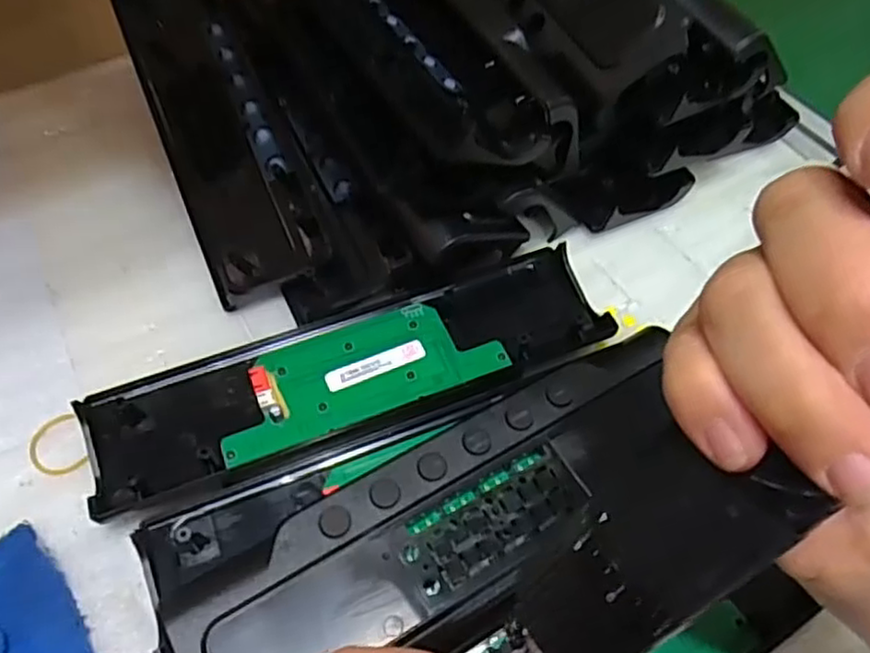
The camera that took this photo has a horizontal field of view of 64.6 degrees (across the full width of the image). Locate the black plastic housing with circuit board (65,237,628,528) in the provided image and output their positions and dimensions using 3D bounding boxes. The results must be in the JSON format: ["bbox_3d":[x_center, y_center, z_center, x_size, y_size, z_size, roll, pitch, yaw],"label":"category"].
[{"bbox_3d":[-0.038,0.019,0.331,0.244,0.025,0.067,-16,58,-15],"label":"black plastic housing with circuit board"}]

